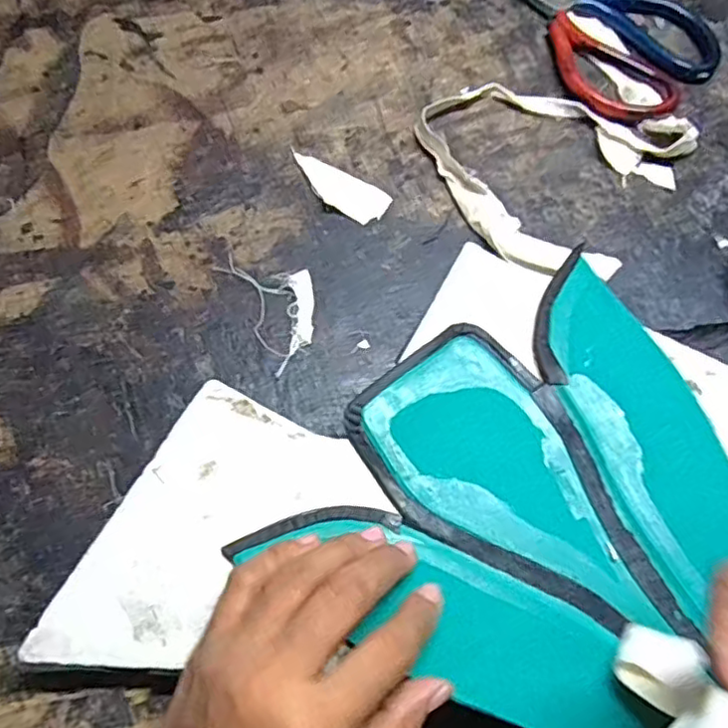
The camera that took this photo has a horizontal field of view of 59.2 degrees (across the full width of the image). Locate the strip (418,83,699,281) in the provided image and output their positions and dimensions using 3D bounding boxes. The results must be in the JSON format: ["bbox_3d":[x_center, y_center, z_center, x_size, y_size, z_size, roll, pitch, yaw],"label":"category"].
[{"bbox_3d":[0.105,-0.123,0.391,0.147,0.019,0.136,30,71,11],"label":"strip"}]

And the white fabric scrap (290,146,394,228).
[{"bbox_3d":[-0.017,-0.107,0.388,0.067,0.004,0.026,29,70,11],"label":"white fabric scrap"}]

